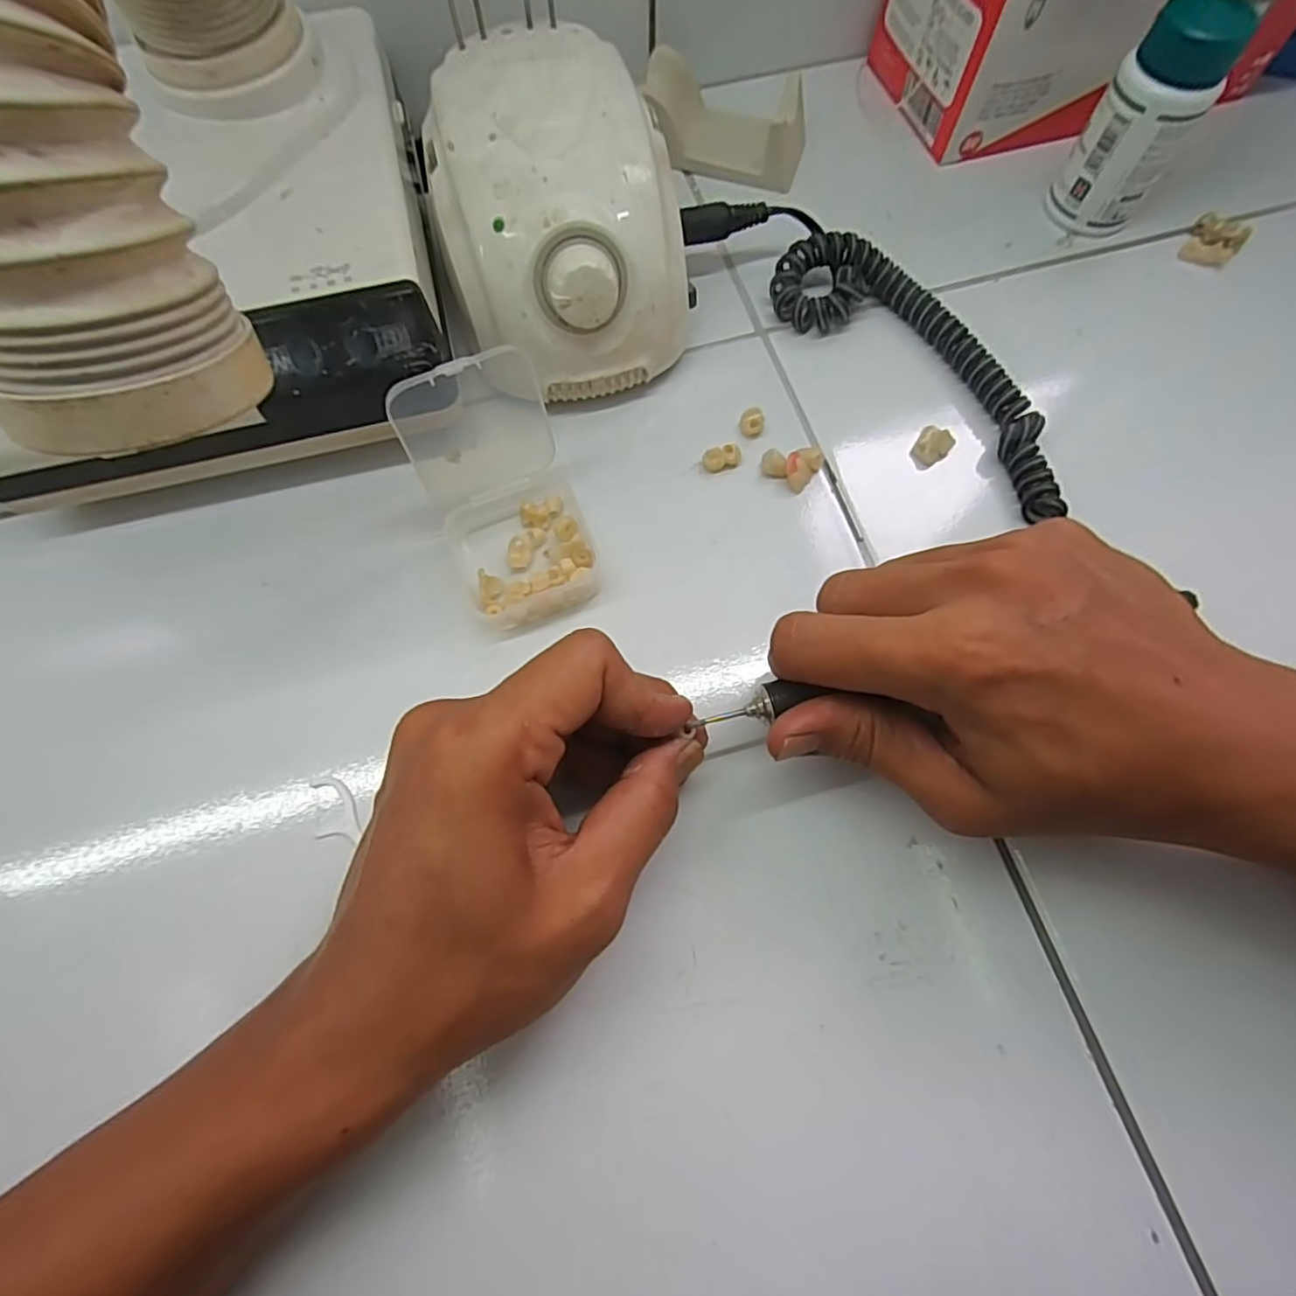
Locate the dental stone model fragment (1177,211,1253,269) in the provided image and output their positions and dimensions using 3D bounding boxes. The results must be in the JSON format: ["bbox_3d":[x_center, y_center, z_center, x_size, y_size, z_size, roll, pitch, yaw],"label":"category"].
[{"bbox_3d":[0.296,-0.212,0.324,0.024,0.012,0.029,33,74,11],"label":"dental stone model fragment"}]

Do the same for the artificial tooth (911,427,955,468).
[{"bbox_3d":[0.131,-0.092,0.287,0.015,0.010,0.017,38,75,12],"label":"artificial tooth"}]

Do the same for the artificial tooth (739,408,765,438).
[{"bbox_3d":[0.049,-0.106,0.291,0.012,0.006,0.011,8,71,3],"label":"artificial tooth"}]

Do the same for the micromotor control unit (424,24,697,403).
[{"bbox_3d":[-0.037,-0.189,0.280,0.107,0.083,0.132,-20,72,-7],"label":"micromotor control unit"}]

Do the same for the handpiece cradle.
[{"bbox_3d":[0.041,-0.290,0.345,0.091,0.032,0.047,17,72,6],"label":"handpiece cradle"}]

